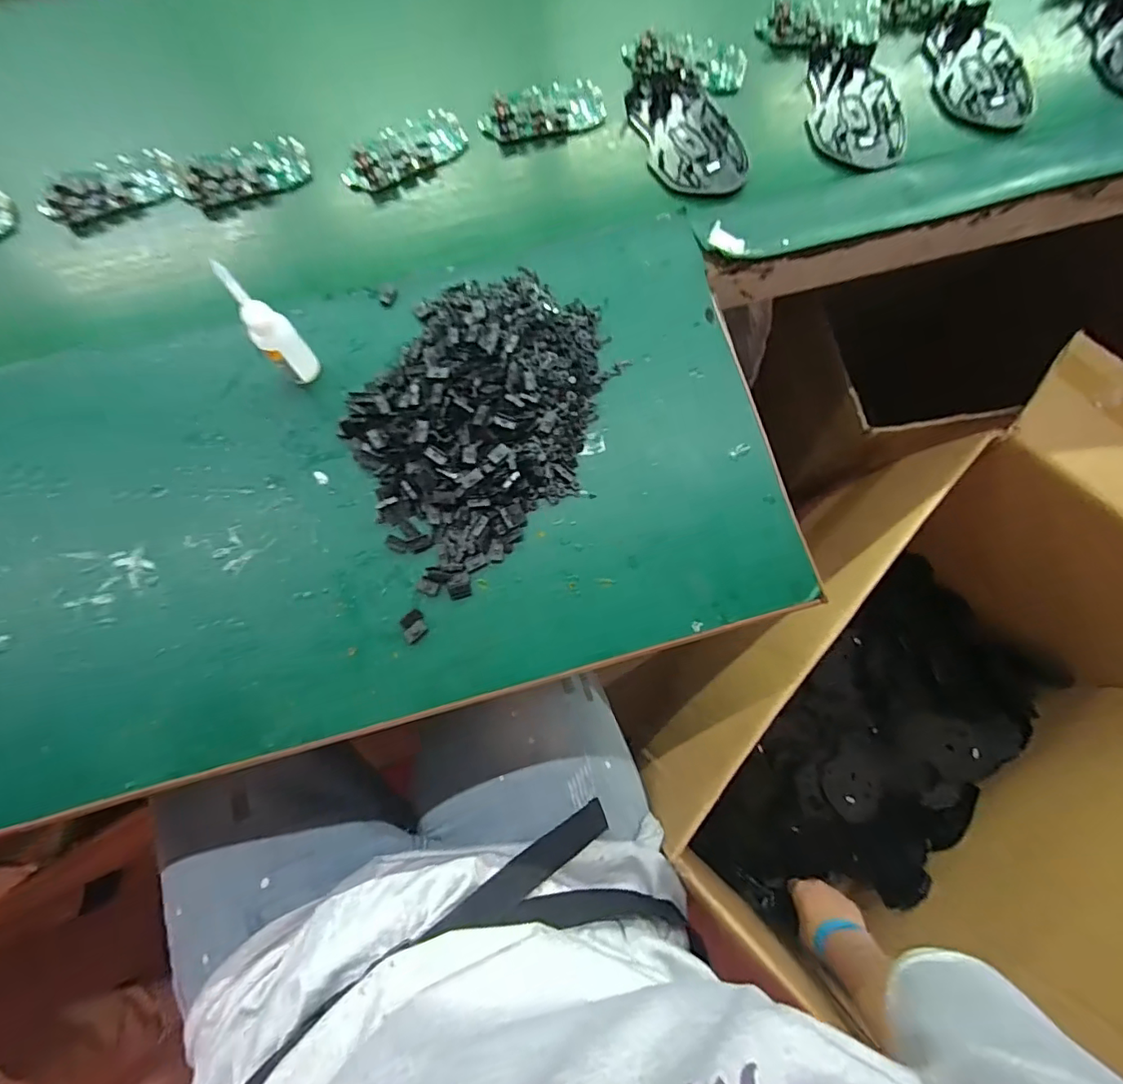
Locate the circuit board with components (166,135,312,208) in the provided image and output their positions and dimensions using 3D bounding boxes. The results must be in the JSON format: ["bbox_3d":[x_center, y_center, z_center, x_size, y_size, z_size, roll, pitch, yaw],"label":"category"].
[{"bbox_3d":[-0.247,-0.283,0.411,0.102,0.014,0.047,-17,78,-4],"label":"circuit board with components"}]

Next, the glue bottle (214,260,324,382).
[{"bbox_3d":[-0.175,-0.127,0.325,0.023,0.094,0.022,-31,79,-7],"label":"glue bottle"}]

